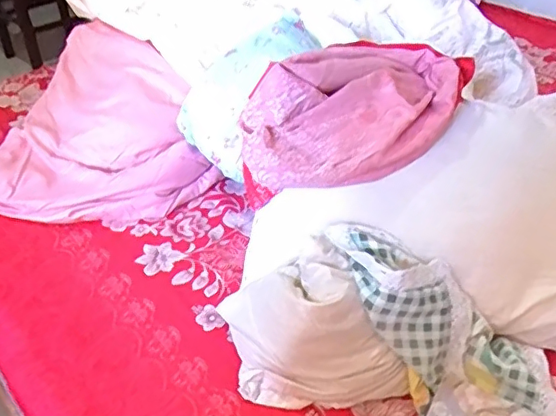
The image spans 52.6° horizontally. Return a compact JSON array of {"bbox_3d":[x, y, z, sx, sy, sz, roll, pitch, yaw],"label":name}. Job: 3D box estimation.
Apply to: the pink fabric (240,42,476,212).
[{"bbox_3d":[0.123,-0.145,0.893,0.378,0.170,0.217,-21,43,-24],"label":"pink fabric"}]

